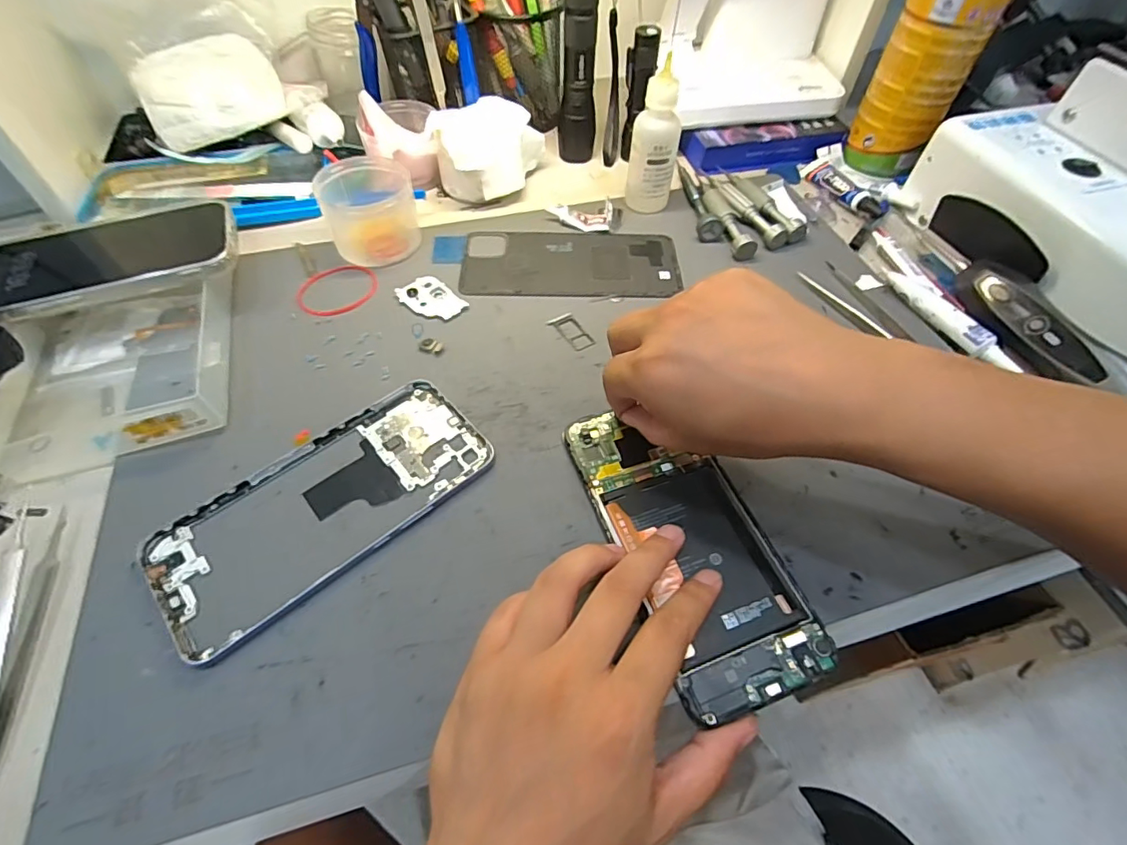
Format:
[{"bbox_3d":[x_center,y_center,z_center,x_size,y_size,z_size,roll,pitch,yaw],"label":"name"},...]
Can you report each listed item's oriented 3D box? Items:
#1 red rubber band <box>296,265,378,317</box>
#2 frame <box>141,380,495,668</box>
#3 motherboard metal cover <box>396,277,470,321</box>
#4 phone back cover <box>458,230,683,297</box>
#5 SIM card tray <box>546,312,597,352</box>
[{"bbox_3d":[-0.157,-0.094,0.364,0.054,0.004,0.053,-20,57,-14],"label":"red rubber band"},{"bbox_3d":[-0.118,0.040,0.266,0.160,0.005,0.076,-35,62,-23],"label":"frame"},{"bbox_3d":[-0.089,-0.084,0.355,0.044,0.005,0.030,35,61,22],"label":"motherboard metal cover"},{"bbox_3d":[0.006,-0.117,0.383,0.154,0.004,0.072,-1,54,-1],"label":"phone back cover"},{"bbox_3d":[0.005,-0.060,0.345,0.018,0.004,0.033,-29,60,-19],"label":"SIM card tray"}]

